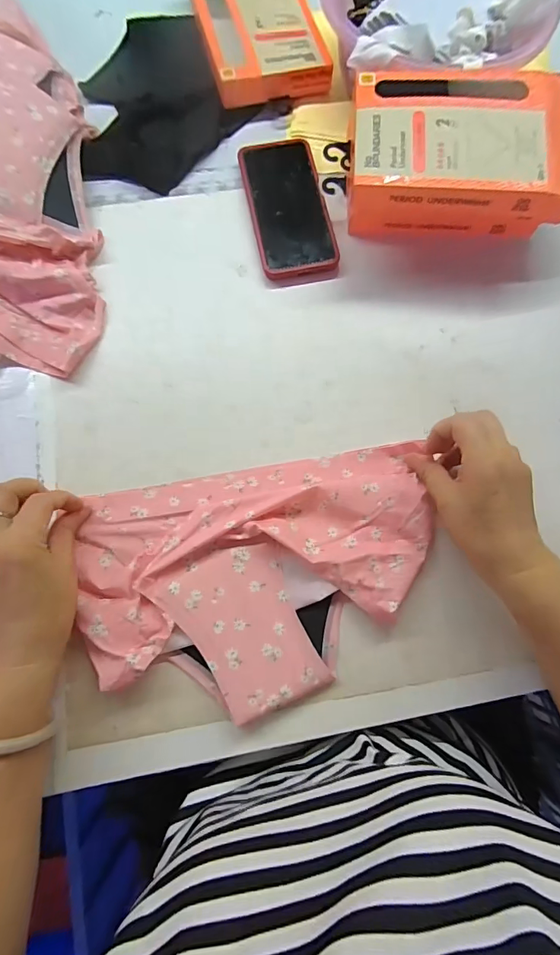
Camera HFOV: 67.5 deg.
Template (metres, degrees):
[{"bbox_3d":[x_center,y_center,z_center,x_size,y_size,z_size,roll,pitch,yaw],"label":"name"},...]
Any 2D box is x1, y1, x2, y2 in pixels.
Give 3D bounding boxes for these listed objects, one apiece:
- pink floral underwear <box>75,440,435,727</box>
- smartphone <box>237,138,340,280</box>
[{"bbox_3d":[-0.013,0.082,0.352,0.292,0.026,0.189,-10,78,-3],"label":"pink floral underwear"},{"bbox_3d":[0.007,-0.290,0.445,0.079,0.011,0.170,-11,78,-4],"label":"smartphone"}]

